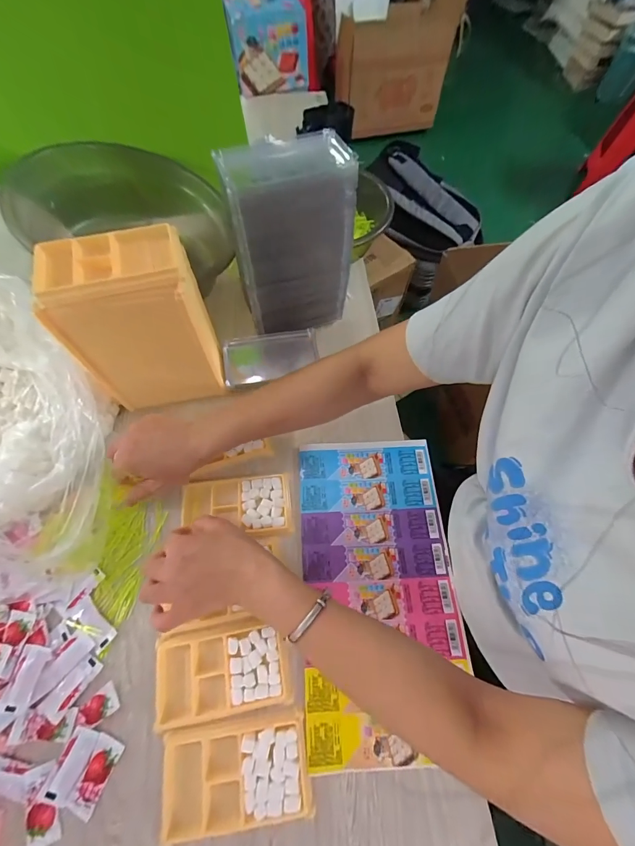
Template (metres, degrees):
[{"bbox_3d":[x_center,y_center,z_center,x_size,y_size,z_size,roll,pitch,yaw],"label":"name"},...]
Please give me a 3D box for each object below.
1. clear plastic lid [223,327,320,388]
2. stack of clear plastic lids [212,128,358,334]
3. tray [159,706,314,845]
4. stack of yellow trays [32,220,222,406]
[{"bbox_3d":[-0.076,-0.102,0.555,0.149,0.096,0.021,-12,64,-6],"label":"clear plastic lid"},{"bbox_3d":[-0.036,-0.229,0.457,0.143,0.218,0.097,-15,66,-8],"label":"stack of clear plastic lids"},{"bbox_3d":[-0.076,0.320,0.319,0.132,0.011,0.079,-5,65,-4],"label":"tray"},{"bbox_3d":[-0.205,-0.107,0.412,0.144,0.199,0.083,-14,66,-8],"label":"stack of yellow trays"}]

